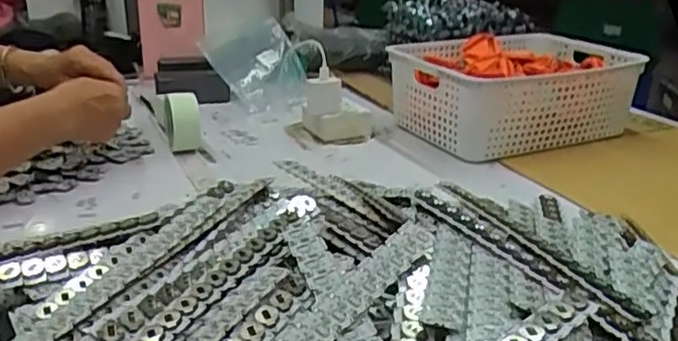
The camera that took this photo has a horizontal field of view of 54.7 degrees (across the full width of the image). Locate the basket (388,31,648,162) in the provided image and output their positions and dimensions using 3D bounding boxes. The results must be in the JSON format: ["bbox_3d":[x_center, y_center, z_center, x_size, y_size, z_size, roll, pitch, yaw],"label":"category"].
[{"bbox_3d":[0.274,-0.127,1.042,0.341,0.123,0.268,-8,24,-23],"label":"basket"}]

